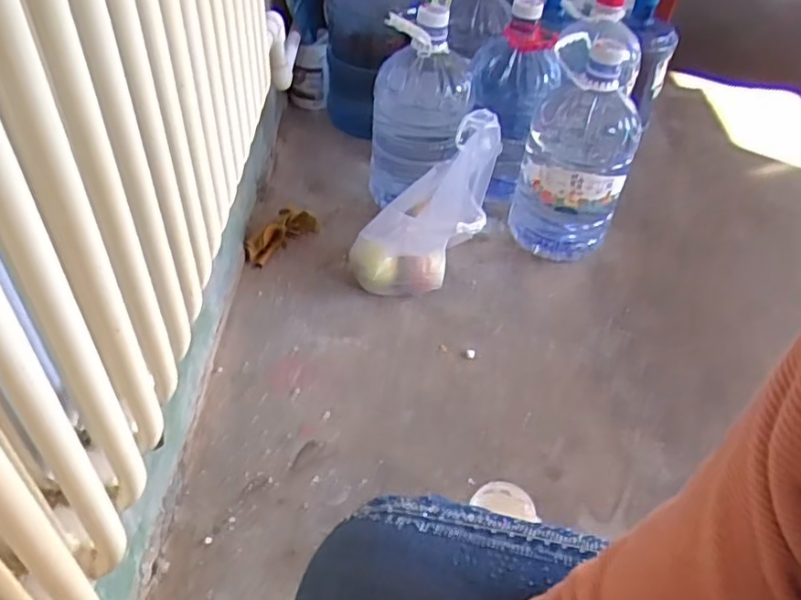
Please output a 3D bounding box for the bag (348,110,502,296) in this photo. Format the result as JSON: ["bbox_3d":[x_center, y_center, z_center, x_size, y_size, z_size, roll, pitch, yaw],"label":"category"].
[{"bbox_3d":[0.041,-0.143,1.174,0.247,0.292,0.210,4,42,-1],"label":"bag"}]

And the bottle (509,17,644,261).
[{"bbox_3d":[0.344,-0.293,1.274,0.201,0.403,0.220,11,42,6],"label":"bottle"}]

